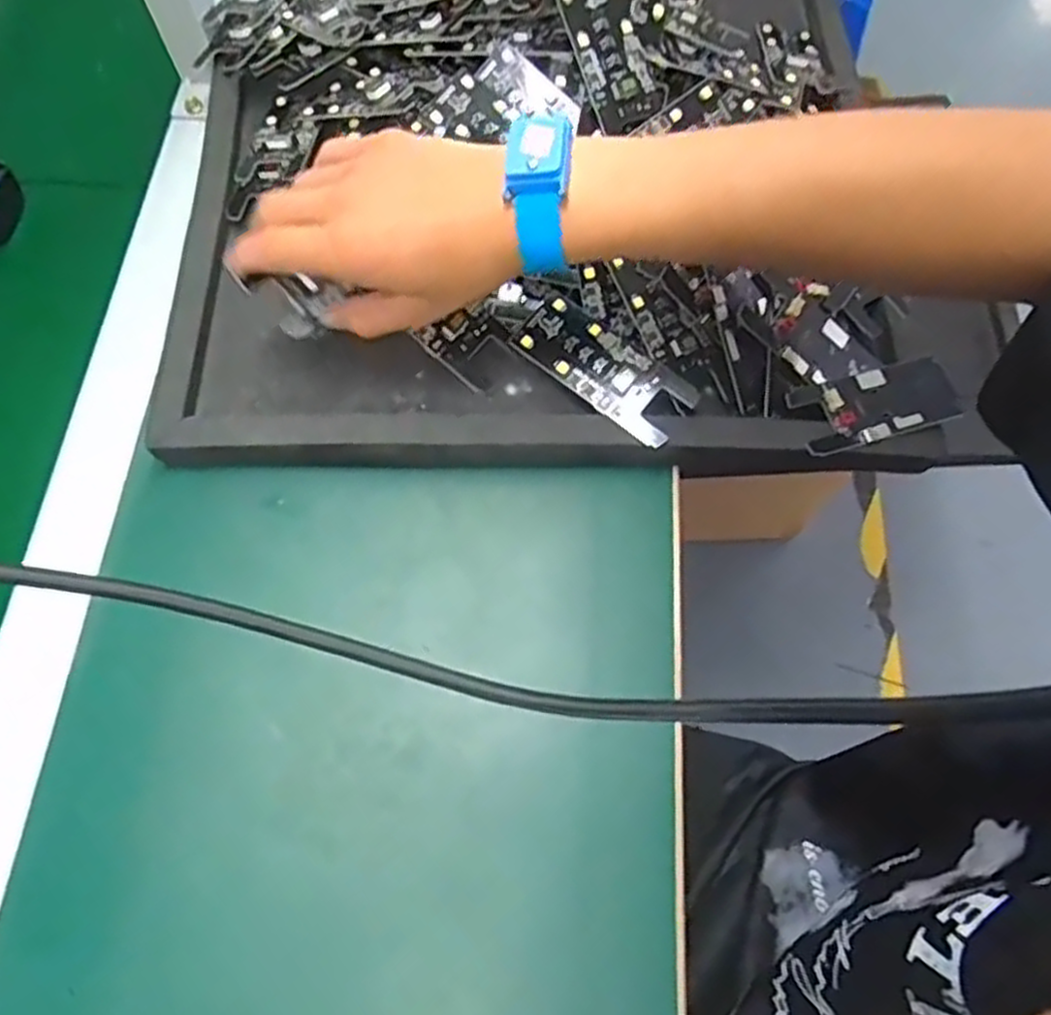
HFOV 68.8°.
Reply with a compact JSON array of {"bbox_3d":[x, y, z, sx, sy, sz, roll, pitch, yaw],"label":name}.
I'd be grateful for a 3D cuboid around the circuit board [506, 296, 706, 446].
[{"bbox_3d":[0.043,-0.076,0.418,0.100,0.012,0.040,38,72,15],"label":"circuit board"}]

